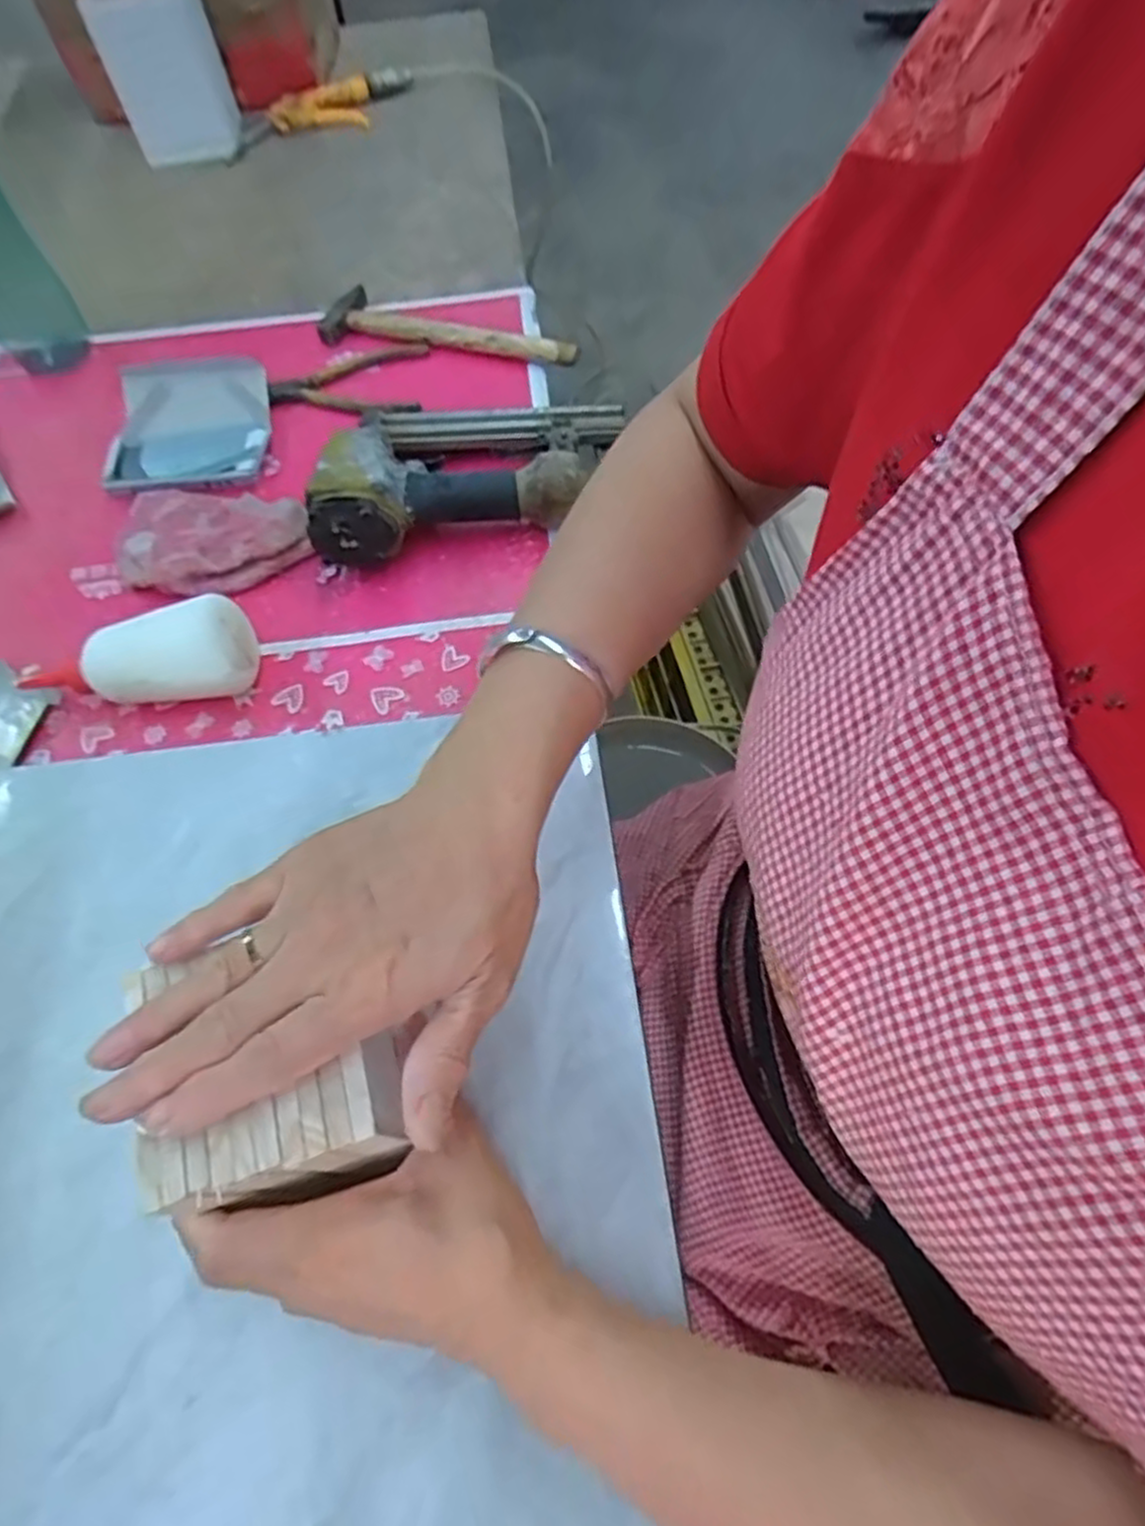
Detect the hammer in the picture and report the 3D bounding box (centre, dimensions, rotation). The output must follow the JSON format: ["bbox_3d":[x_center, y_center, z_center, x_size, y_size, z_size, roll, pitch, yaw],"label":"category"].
[{"bbox_3d":[-0.116,-0.401,0.710,0.257,0.025,0.069,17,62,13],"label":"hammer"}]

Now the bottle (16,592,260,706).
[{"bbox_3d":[-0.292,-0.061,0.509,0.165,0.056,0.058,-12,60,-4],"label":"bottle"}]

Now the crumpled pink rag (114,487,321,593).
[{"bbox_3d":[-0.274,-0.175,0.585,0.144,0.026,0.101,-10,59,-2],"label":"crumpled pink rag"}]

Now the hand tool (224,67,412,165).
[{"bbox_3d":[-0.322,-0.825,0.965,0.259,0.031,0.077,-36,64,-17],"label":"hand tool"}]

